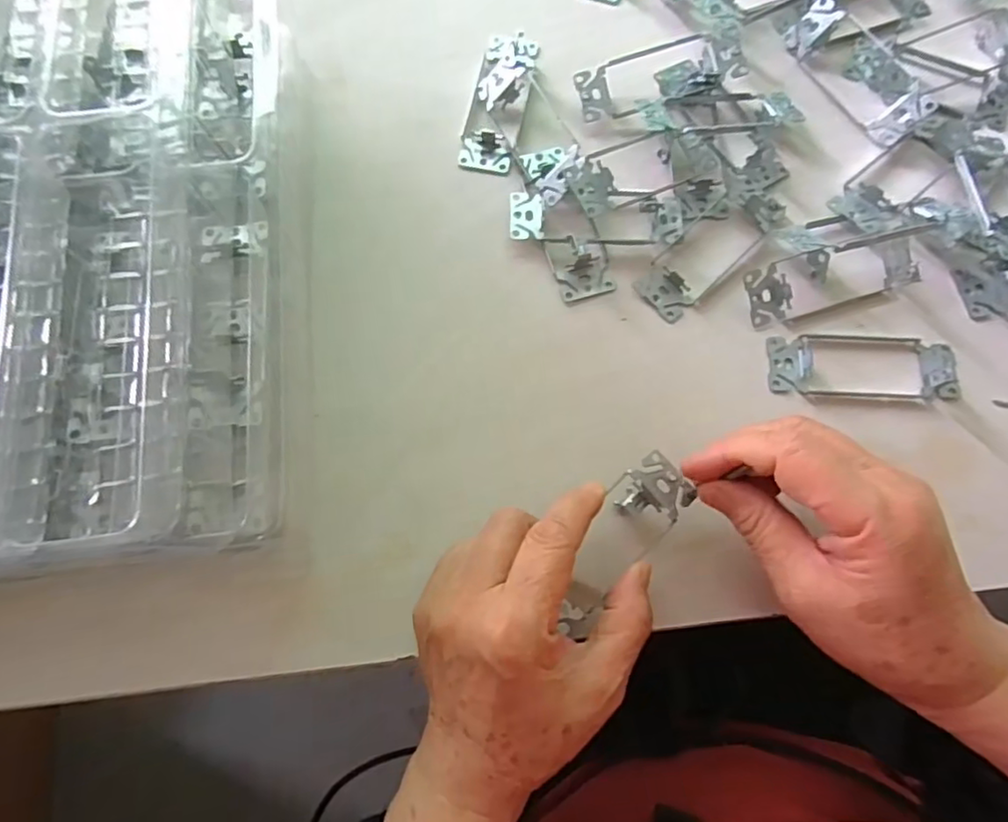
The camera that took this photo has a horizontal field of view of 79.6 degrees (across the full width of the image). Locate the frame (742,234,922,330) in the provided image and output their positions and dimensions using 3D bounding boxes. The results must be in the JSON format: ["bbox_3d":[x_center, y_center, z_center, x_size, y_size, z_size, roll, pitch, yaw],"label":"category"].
[{"bbox_3d":[0.195,-0.083,0.357,0.106,0.022,0.039,-16,76,-4],"label":"frame"}]

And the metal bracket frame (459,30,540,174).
[{"bbox_3d":[-0.003,-0.209,0.398,0.037,0.017,0.110,11,76,3],"label":"metal bracket frame"}]

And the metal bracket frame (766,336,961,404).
[{"bbox_3d":[0.208,-0.027,0.346,0.106,0.014,0.039,2,75,1],"label":"metal bracket frame"}]

